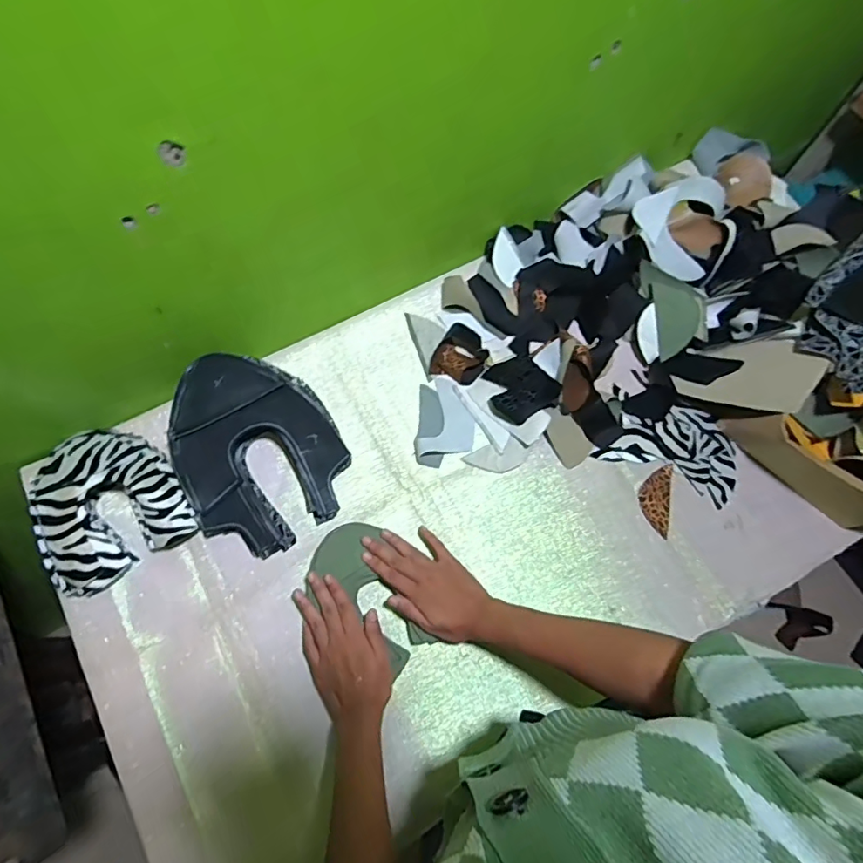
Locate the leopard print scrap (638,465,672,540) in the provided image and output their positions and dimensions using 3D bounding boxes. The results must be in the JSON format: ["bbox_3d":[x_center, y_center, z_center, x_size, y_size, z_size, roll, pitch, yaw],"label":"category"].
[{"bbox_3d":[0.295,0.089,0.687,0.039,0.008,0.091,9,71,1],"label":"leopard print scrap"}]

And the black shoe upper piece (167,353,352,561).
[{"bbox_3d":[-0.213,0.018,0.645,0.192,0.101,0.241,-22,73,-9],"label":"black shoe upper piece"}]

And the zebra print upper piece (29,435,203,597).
[{"bbox_3d":[-0.389,0.089,0.627,0.163,0.075,0.168,-34,75,-13],"label":"zebra print upper piece"}]

